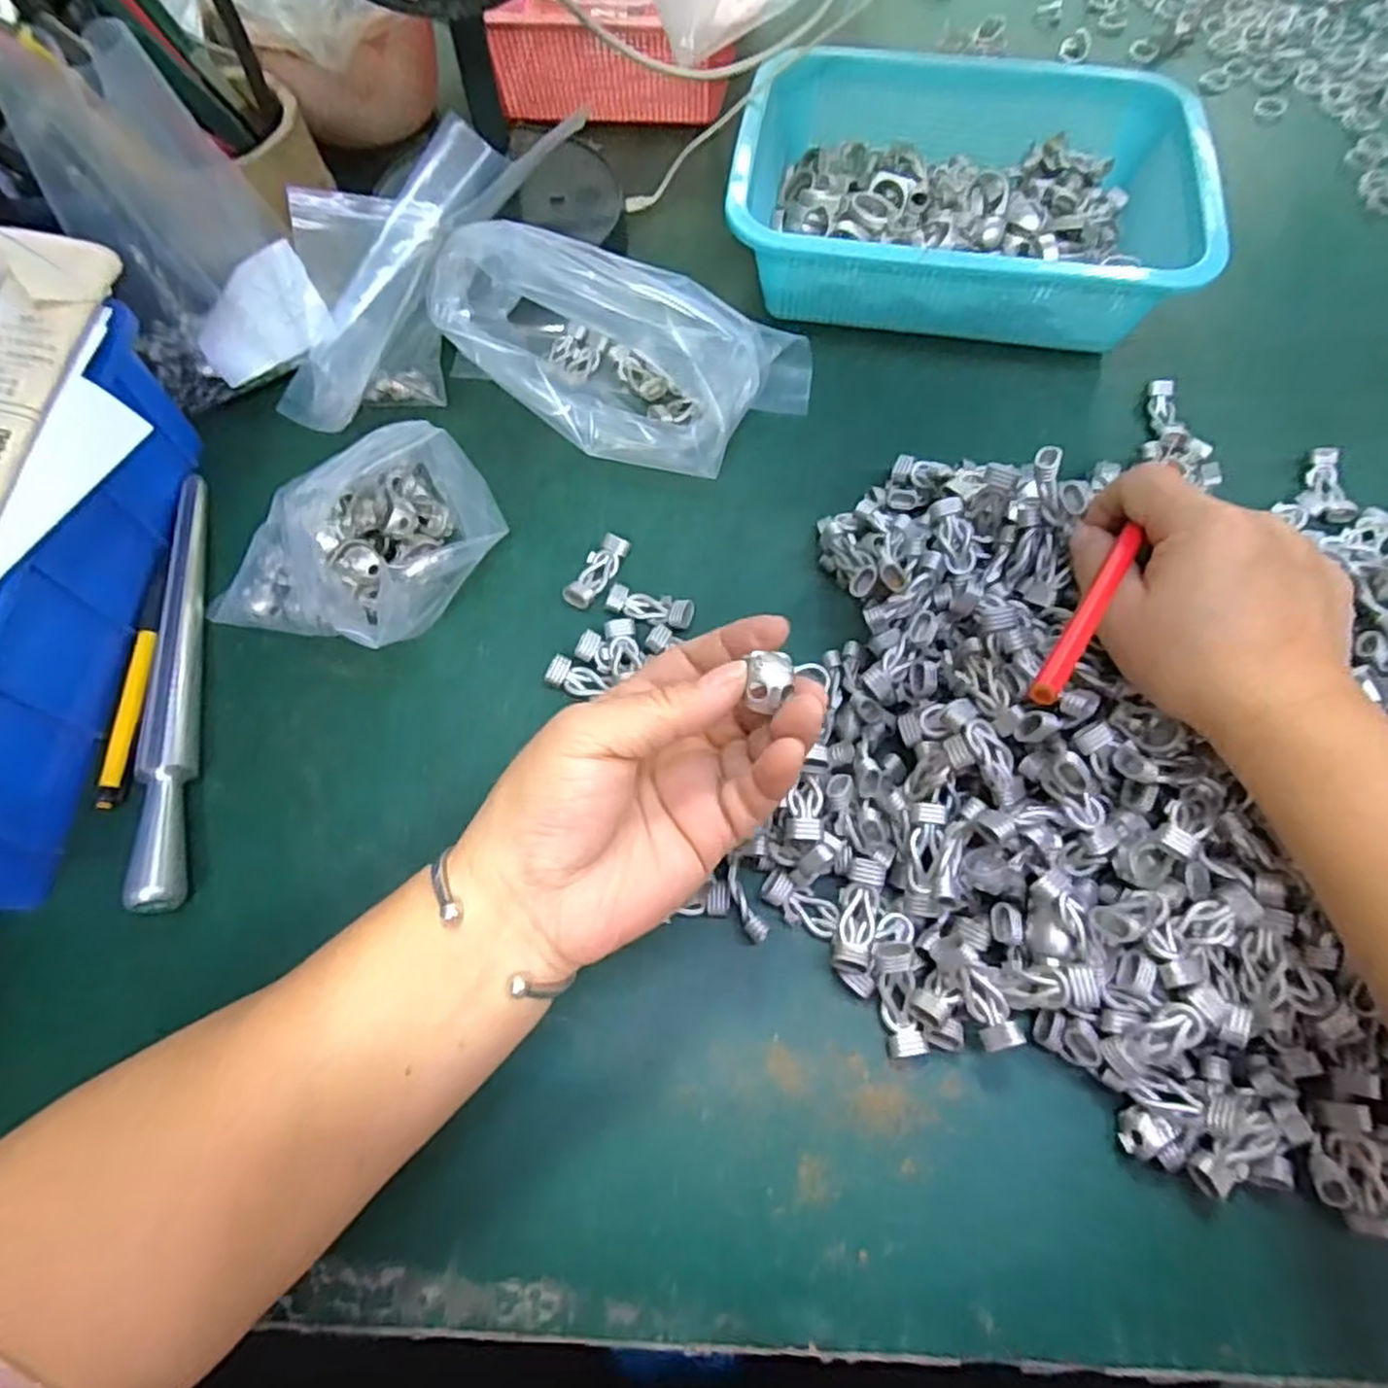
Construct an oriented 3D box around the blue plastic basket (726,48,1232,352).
[{"bbox_3d":[0.165,-0.309,0.472,0.264,0.071,0.180,10,66,6],"label":"blue plastic basket"}]

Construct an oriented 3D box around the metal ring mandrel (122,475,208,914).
[{"bbox_3d":[-0.256,-0.012,0.368,0.019,0.023,0.234,-12,65,-4],"label":"metal ring mandrel"}]

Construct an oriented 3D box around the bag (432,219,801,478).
[{"bbox_3d":[-0.038,-0.187,0.407,0.192,0.098,0.105,12,66,7],"label":"bag"}]

